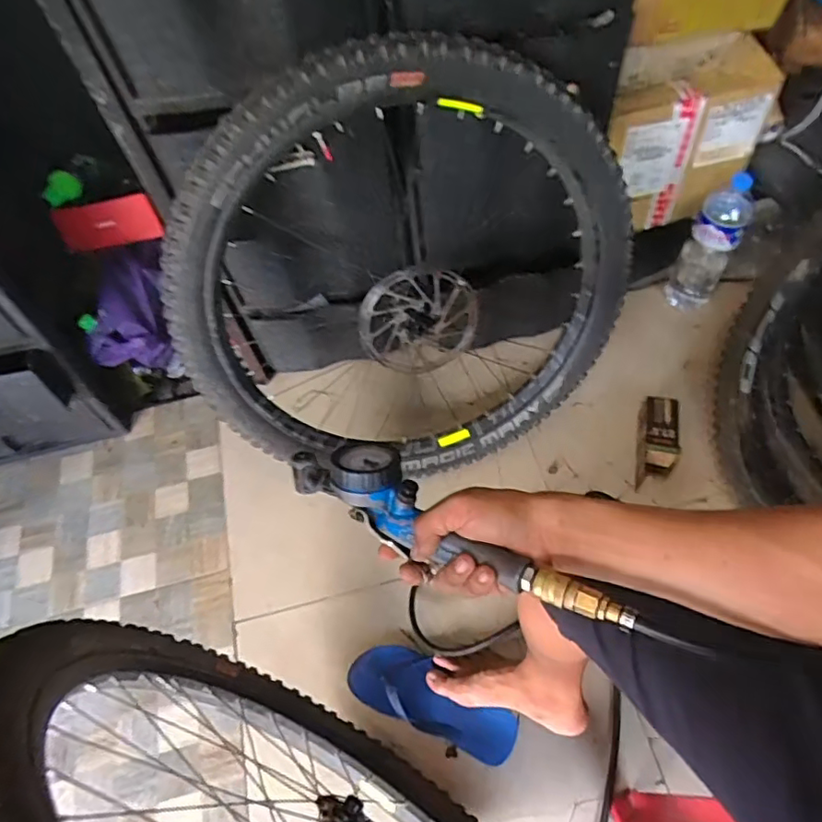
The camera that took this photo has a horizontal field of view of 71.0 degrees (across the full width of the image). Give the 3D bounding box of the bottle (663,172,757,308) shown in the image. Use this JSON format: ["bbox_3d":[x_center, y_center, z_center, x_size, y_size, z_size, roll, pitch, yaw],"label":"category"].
[{"bbox_3d":[0.596,-0.322,1.149,0.098,0.272,0.108,27,66,20],"label":"bottle"}]

